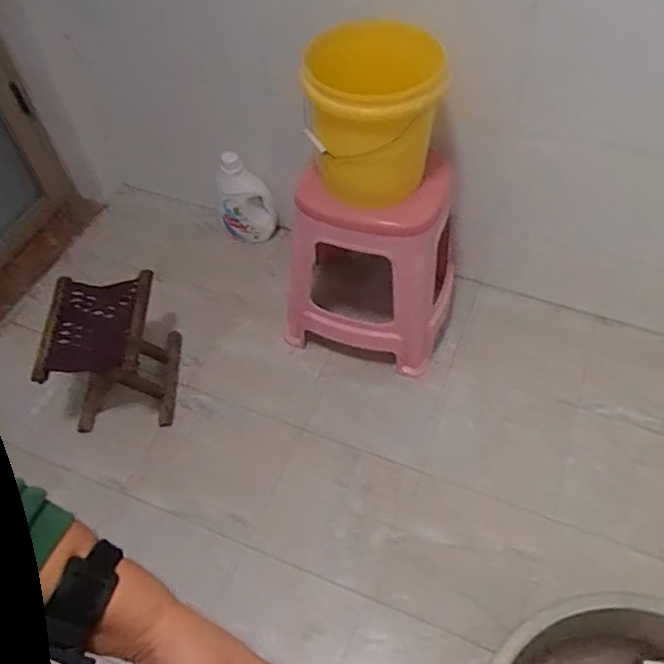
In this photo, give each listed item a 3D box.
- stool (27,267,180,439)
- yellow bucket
[{"bbox_3d":[-0.494,0.049,1.420,0.231,0.301,0.245,-7,54,-2],"label":"stool"},{"bbox_3d":[0.083,-0.415,1.216,0.233,0.287,0.233,-1,54,2],"label":"yellow bucket"}]

